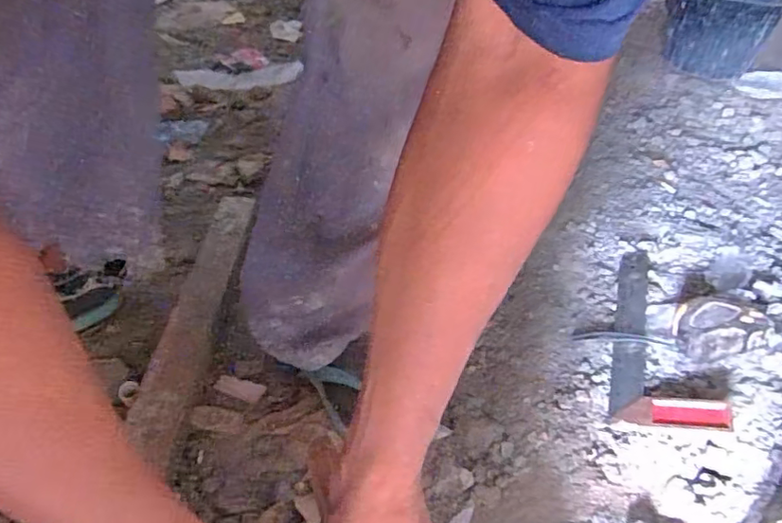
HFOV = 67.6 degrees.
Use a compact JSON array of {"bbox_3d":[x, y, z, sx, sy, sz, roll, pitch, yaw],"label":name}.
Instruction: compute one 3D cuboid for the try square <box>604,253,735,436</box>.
[{"bbox_3d":[0.354,0.090,0.755,0.121,0.030,0.336,-5,33,27],"label":"try square"}]

